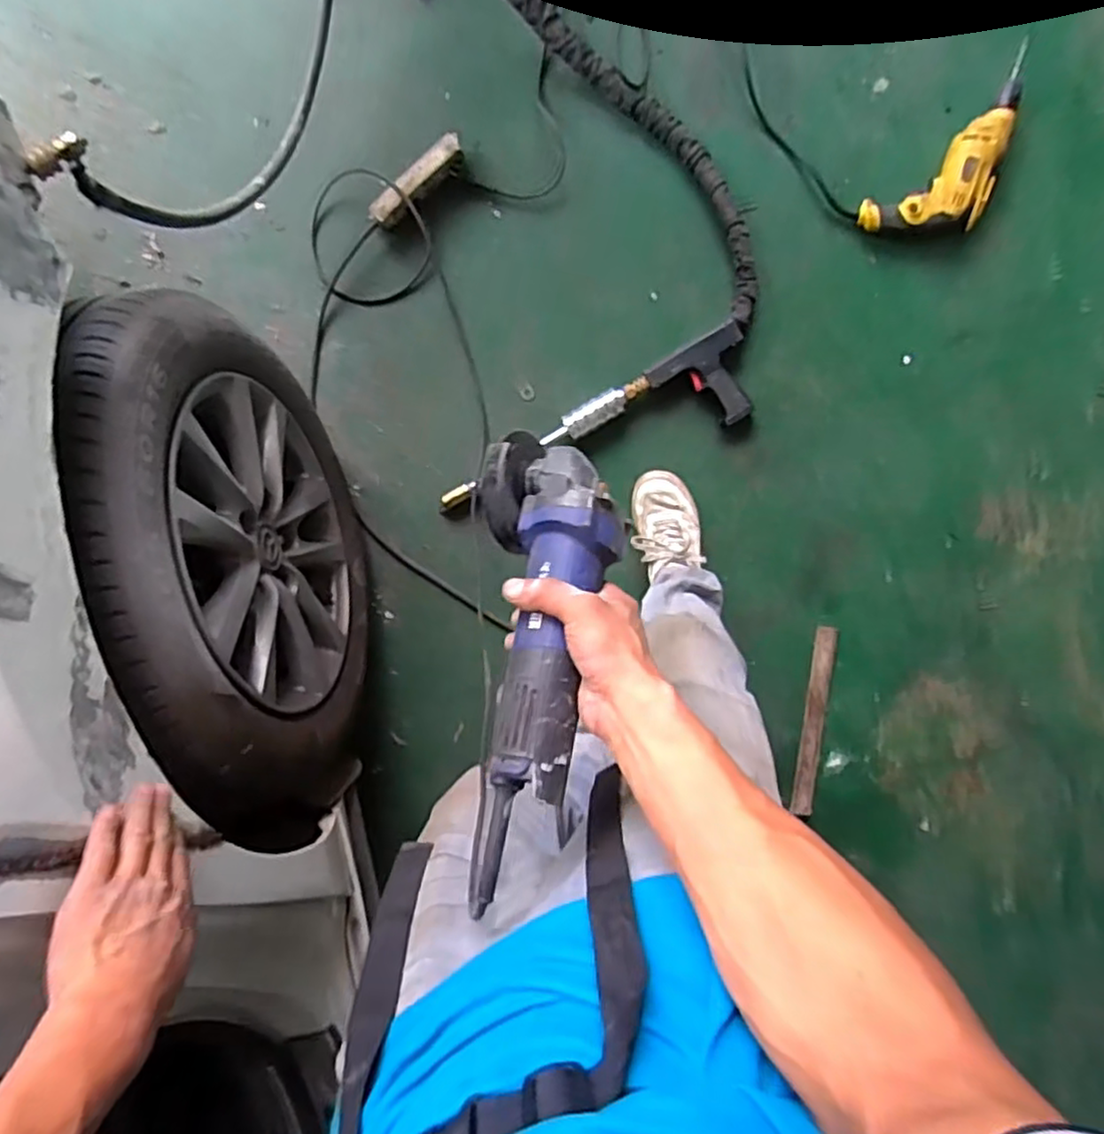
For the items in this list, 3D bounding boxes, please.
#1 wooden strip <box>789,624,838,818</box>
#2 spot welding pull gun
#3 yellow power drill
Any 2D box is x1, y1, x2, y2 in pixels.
[{"bbox_3d":[0.456,0.267,1.198,0.038,0.018,0.322,8,96,1],"label":"wooden strip"},{"bbox_3d":[0.076,-0.212,1.154,0.550,0.057,0.145,-26,95,4],"label":"spot welding pull gun"},{"bbox_3d":[0.695,-0.680,1.134,0.153,0.061,0.398,43,95,-3],"label":"yellow power drill"}]

